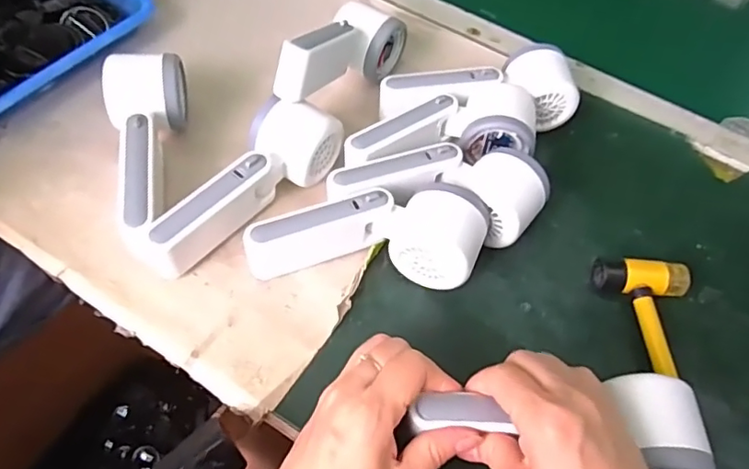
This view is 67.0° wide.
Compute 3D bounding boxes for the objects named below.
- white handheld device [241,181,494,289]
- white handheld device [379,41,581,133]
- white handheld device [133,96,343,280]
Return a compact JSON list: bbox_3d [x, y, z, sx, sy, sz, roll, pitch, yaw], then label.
[{"bbox_3d":[-0.003,0.000,0.396,0.163,0.053,0.066,5,55,-3],"label":"white handheld device"},{"bbox_3d":[0.087,-0.121,0.484,0.167,0.055,0.058,-5,56,-10],"label":"white handheld device"},{"bbox_3d":[-0.094,-0.031,0.399,0.050,0.057,0.167,34,58,16],"label":"white handheld device"}]

